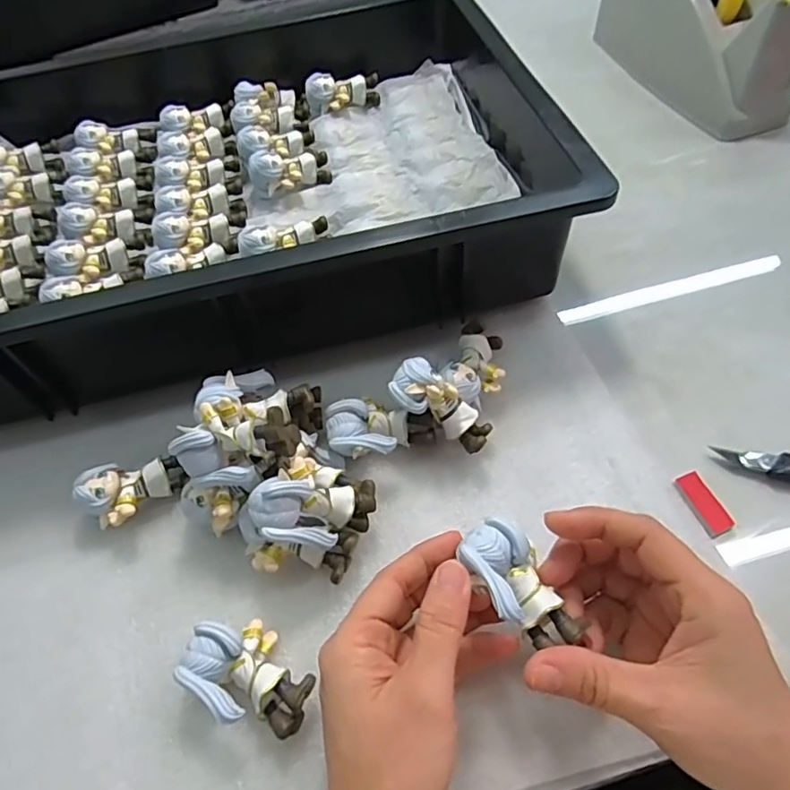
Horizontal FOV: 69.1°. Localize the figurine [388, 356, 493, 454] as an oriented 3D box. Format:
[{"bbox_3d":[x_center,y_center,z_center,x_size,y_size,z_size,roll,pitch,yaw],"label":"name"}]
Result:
[{"bbox_3d":[0.028,0.005,0.316,0.061,0.024,0.026,40,63,-9],"label":"figurine"}]

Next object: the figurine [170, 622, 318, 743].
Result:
[{"bbox_3d":[-0.066,0.131,0.267,0.060,0.026,0.039,27,62,21],"label":"figurine"}]

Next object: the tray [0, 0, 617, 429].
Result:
[{"bbox_3d":[-0.140,-0.175,0.445,0.472,0.085,0.381,-17,56,-6],"label":"tray"}]

